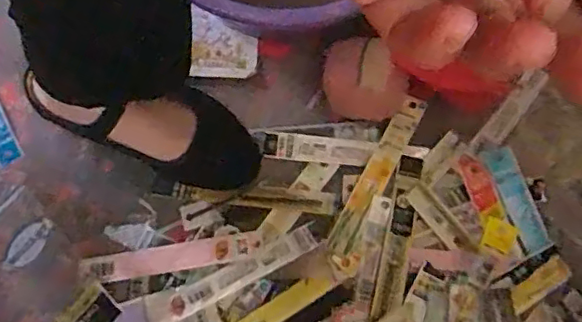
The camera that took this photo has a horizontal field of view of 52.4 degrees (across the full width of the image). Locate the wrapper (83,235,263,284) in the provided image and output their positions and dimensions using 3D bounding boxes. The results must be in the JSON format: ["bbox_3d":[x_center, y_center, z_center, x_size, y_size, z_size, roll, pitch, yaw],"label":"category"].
[{"bbox_3d":[-0.112,0.089,0.552,0.165,0.011,0.023,-9,74,-2],"label":"wrapper"}]

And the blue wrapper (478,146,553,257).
[{"bbox_3d":[0.213,0.034,0.561,0.027,0.009,0.106,-25,78,16],"label":"blue wrapper"}]

